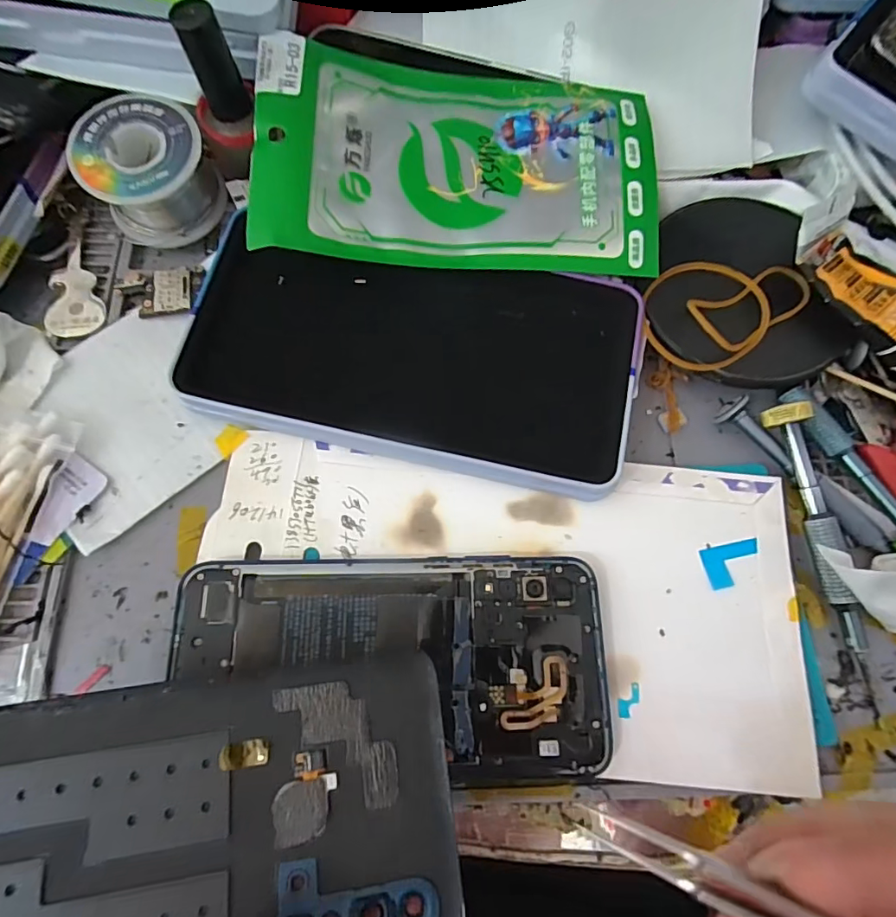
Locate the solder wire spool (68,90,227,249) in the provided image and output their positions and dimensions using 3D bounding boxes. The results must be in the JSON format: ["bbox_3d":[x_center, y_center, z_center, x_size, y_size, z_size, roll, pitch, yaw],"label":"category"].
[{"bbox_3d":[-0.135,-0.130,0.226,0.053,0.034,0.052,1,73,-2],"label":"solder wire spool"}]

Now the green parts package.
[{"bbox_3d":[0.006,-0.133,0.223,0.173,0.031,0.095,0,81,0],"label":"green parts package"}]

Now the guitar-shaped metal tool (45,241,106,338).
[{"bbox_3d":[-0.175,-0.079,0.230,0.024,0.004,0.050,-14,74,-7],"label":"guitar-shaped metal tool"}]

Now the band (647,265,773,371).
[{"bbox_3d":[0.114,-0.064,0.222,0.055,0.009,0.050,-16,75,-7],"label":"band"}]

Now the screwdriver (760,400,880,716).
[{"bbox_3d":[0.152,0.037,0.202,0.014,0.014,0.121,-8,74,-5],"label":"screwdriver"}]

